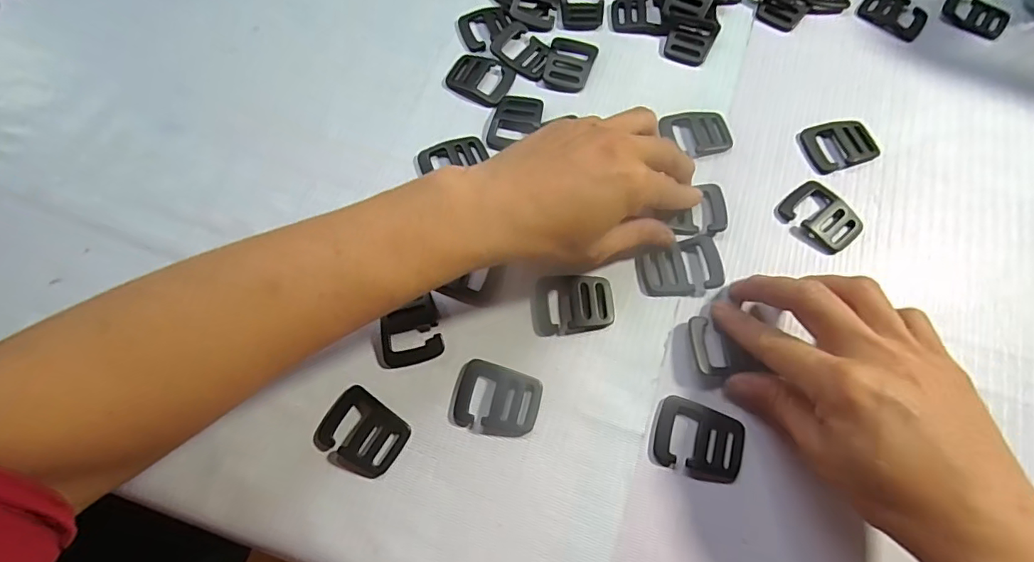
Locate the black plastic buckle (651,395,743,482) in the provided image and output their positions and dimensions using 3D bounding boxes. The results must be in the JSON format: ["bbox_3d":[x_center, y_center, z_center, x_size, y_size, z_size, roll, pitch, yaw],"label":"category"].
[{"bbox_3d":[0.092,0.080,0.251,0.043,0.004,0.034,18,71,7],"label":"black plastic buckle"}]

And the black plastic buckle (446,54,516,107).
[{"bbox_3d":[-0.025,-0.137,0.335,0.041,0.004,0.035,23,72,9],"label":"black plastic buckle"}]

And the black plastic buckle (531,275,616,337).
[{"bbox_3d":[0.031,0.013,0.277,0.045,0.005,0.033,-3,70,0],"label":"black plastic buckle"}]

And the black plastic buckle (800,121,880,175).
[{"bbox_3d":[0.201,-0.086,0.312,0.043,0.006,0.032,-17,71,-5],"label":"black plastic buckle"}]

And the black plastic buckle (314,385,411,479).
[{"bbox_3d":[-0.080,0.079,0.256,0.045,0.004,0.036,34,74,12],"label":"black plastic buckle"}]

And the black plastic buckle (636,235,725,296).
[{"bbox_3d":[0.092,-0.008,0.282,0.045,0.008,0.032,-8,70,-2],"label":"black plastic buckle"}]

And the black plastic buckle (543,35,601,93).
[{"bbox_3d":[0.036,-0.149,0.339,0.031,0.004,0.043,13,71,5],"label":"black plastic buckle"}]

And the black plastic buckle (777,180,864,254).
[{"bbox_3d":[0.181,-0.038,0.294,0.032,0.005,0.043,-37,74,-12],"label":"black plastic buckle"}]

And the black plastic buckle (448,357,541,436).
[{"bbox_3d":[-0.011,0.062,0.259,0.045,0.005,0.035,15,71,6],"label":"black plastic buckle"}]

